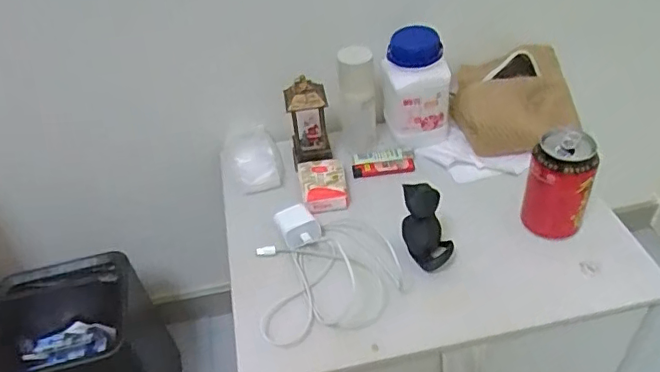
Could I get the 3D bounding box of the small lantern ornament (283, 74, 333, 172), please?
[{"bbox_3d":[-0.028,-0.083,0.735,0.052,0.106,0.055,-8,42,-3],"label":"small lantern ornament"}]

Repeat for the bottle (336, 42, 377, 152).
[{"bbox_3d":[0.037,-0.111,0.736,0.046,0.144,0.050,-4,42,2],"label":"bottle"}]

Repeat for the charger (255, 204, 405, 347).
[{"bbox_3d":[-0.002,0.084,0.613,0.153,0.030,0.175,-9,42,-4],"label":"charger"}]

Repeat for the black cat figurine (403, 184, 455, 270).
[{"bbox_3d":[0.103,0.040,0.598,0.058,0.100,0.046,9,44,16],"label":"black cat figurine"}]

